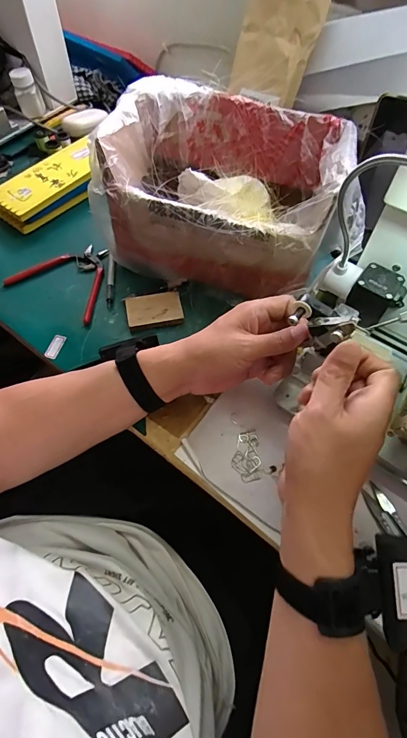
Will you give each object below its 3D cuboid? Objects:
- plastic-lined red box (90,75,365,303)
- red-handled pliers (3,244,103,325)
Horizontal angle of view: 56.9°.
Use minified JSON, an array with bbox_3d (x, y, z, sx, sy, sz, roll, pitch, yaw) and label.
[{"bbox_3d":[0.029,-0.224,0.487,0.296,0.148,0.198,19,61,10],"label":"plastic-lined red box"},{"bbox_3d":[-0.186,-0.133,0.529,0.141,0.009,0.115,26,63,13],"label":"red-handled pliers"}]

